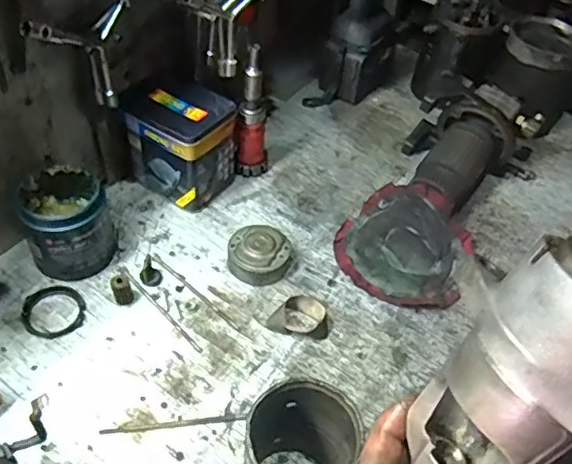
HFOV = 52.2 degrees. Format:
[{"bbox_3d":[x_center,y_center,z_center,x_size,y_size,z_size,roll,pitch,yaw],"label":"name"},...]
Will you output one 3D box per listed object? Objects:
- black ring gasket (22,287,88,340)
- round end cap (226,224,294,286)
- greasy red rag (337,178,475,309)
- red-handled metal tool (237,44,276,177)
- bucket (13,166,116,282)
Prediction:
[{"bbox_3d":[-0.250,0.085,0.628,0.063,0.004,0.067,-25,54,-27],"label":"black ring gasket"},{"bbox_3d":[-0.030,0.025,0.685,0.075,0.036,0.066,7,46,0],"label":"round end cap"},{"bbox_3d":[0.148,0.015,0.712,0.165,0.057,0.148,17,47,9],"label":"greasy red rag"},{"bbox_3d":[-0.039,-0.151,0.748,0.042,0.181,0.034,0,47,-7],"label":"red-handled metal tool"},{"bbox_3d":[-0.246,-0.011,0.664,0.090,0.096,0.092,4,46,-4],"label":"bucket"}]

